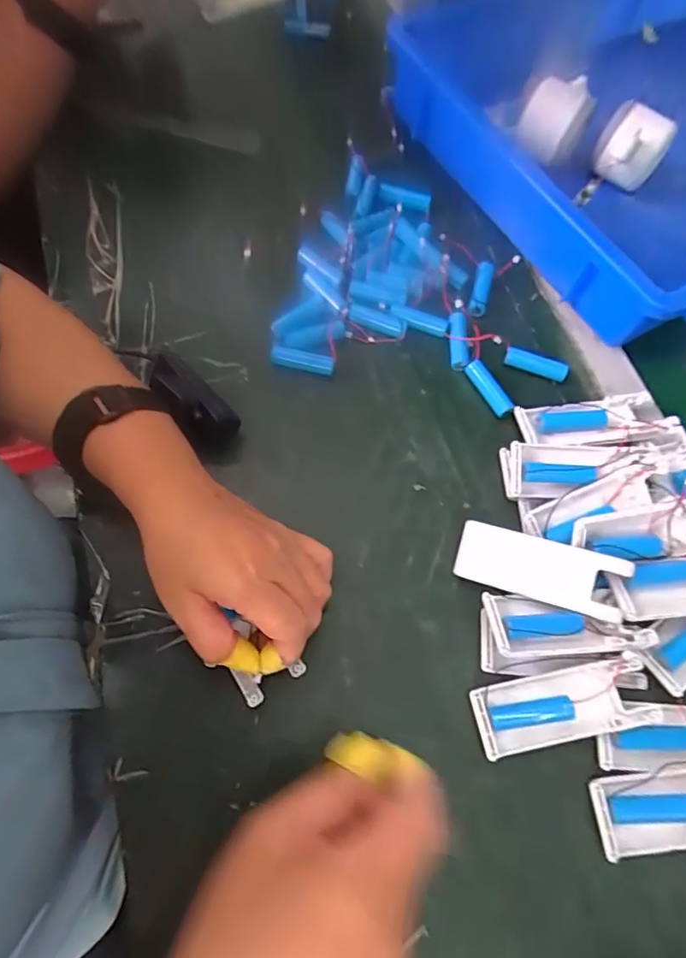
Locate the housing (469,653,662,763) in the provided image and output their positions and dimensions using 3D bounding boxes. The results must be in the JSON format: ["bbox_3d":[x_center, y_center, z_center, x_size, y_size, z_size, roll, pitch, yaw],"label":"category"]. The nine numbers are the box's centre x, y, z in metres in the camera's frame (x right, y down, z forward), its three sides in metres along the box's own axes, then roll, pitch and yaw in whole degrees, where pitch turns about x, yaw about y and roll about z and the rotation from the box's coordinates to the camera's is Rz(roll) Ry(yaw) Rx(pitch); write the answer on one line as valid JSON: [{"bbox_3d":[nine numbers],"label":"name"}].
[{"bbox_3d":[0.133,0.139,0.307,0.102,0.019,0.041,-10,69,-7],"label":"housing"}]

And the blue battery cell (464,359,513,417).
[{"bbox_3d":[0.116,-0.072,0.400,0.014,0.016,0.048,-32,83,-13],"label":"blue battery cell"}]

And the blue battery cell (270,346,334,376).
[{"bbox_3d":[-0.032,-0.092,0.397,0.049,0.010,0.015,11,68,1],"label":"blue battery cell"}]

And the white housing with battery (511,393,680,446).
[{"bbox_3d":[0.195,-0.044,0.389,0.117,0.017,0.038,-5,68,-6],"label":"white housing with battery"}]

